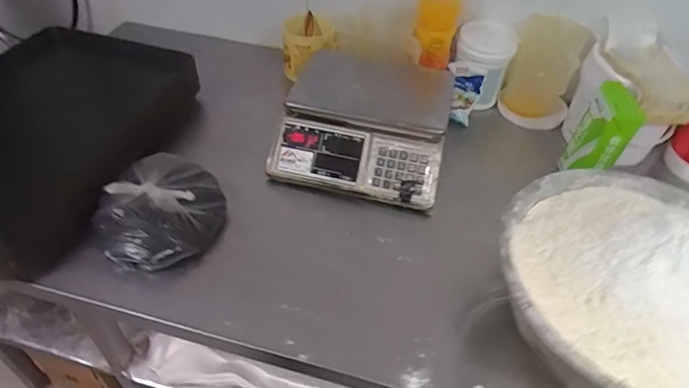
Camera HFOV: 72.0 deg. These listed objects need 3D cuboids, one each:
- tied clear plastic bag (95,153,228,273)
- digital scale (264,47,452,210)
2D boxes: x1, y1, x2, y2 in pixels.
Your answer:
[{"bbox_3d":[-0.313,0.014,0.813,0.211,0.114,0.193,-11,46,-18],"label":"tied clear plastic bag"},{"bbox_3d":[0.051,-0.163,1.031,0.325,0.147,0.391,12,43,5],"label":"digital scale"}]

